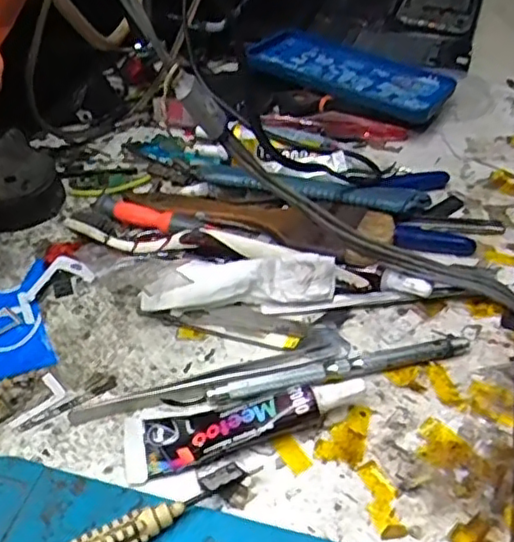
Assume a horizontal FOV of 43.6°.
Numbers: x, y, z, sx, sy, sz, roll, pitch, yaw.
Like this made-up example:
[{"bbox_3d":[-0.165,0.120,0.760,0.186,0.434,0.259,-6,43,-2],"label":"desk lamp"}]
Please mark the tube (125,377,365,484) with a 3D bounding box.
[{"bbox_3d":[-0.007,0.064,0.290,0.106,0.018,0.030,-13,44,-12],"label":"tube"}]

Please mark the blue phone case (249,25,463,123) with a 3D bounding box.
[{"bbox_3d":[0.067,-0.161,0.516,0.168,0.013,0.097,24,43,21],"label":"blue phone case"}]

